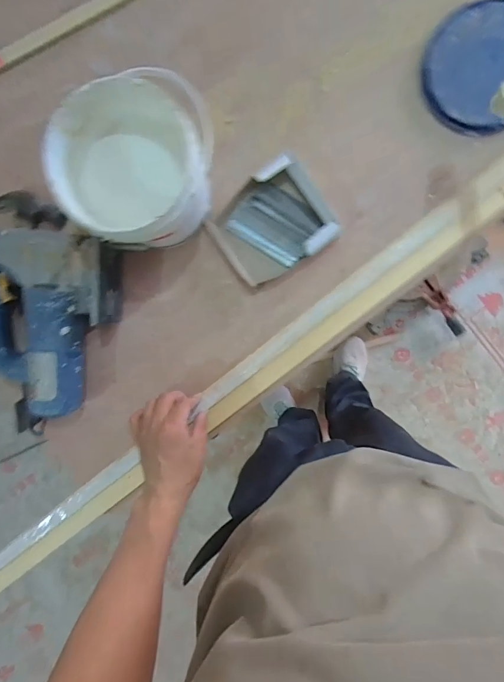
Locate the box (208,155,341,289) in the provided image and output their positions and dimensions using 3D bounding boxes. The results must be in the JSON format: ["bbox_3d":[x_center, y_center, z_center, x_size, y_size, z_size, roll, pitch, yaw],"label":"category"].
[{"bbox_3d":[0.027,-0.156,0.502,0.143,0.035,0.123,-33,90,7],"label":"box"}]

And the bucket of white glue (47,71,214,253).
[{"bbox_3d":[-0.132,-0.199,0.462,0.160,0.156,0.165,0,94,6],"label":"bucket of white glue"}]

